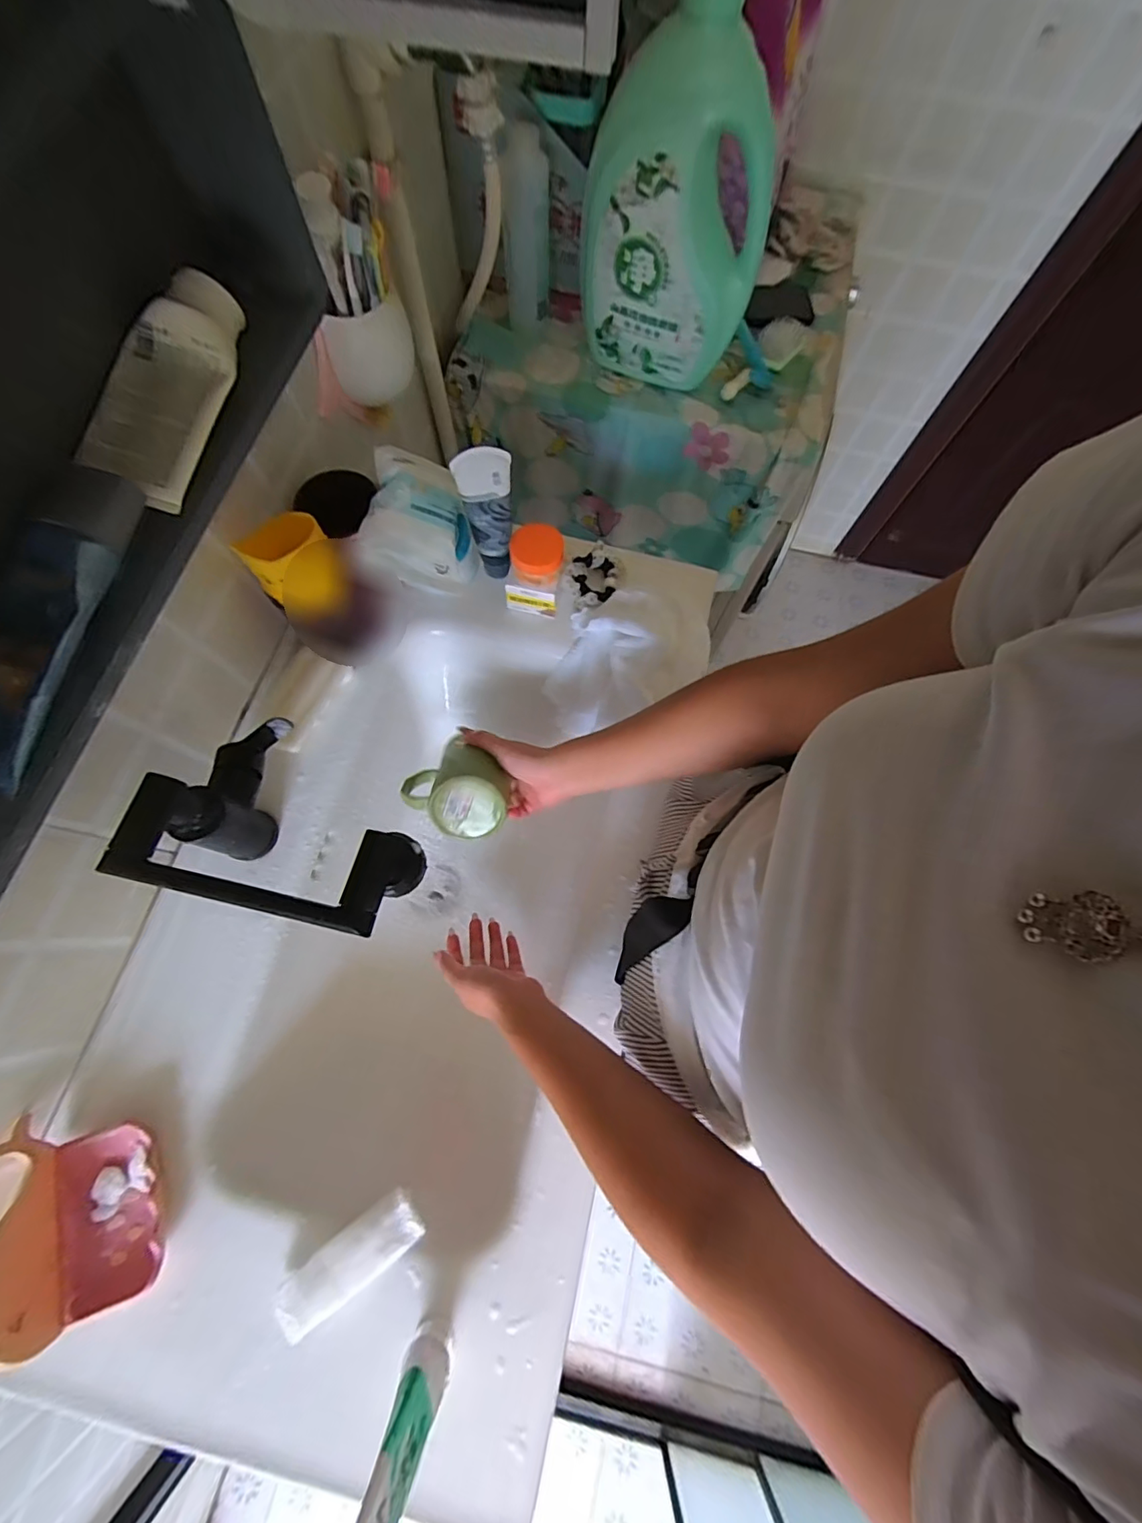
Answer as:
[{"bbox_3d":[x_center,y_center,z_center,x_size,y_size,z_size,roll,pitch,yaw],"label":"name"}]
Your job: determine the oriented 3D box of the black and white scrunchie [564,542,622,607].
[{"bbox_3d":[0.028,-0.222,0.638,0.060,0.019,0.087,26,73,7],"label":"black and white scrunchie"}]

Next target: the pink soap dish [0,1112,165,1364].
[{"bbox_3d":[-0.384,0.351,0.416,0.087,0.069,0.150,-18,73,-7],"label":"pink soap dish"}]

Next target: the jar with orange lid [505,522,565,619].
[{"bbox_3d":[-0.040,-0.215,0.608,0.057,0.098,0.059,11,72,3],"label":"jar with orange lid"}]

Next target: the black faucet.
[{"bbox_3d":[-0.224,0.051,0.468,0.222,0.170,0.152,12,72,3],"label":"black faucet"}]

